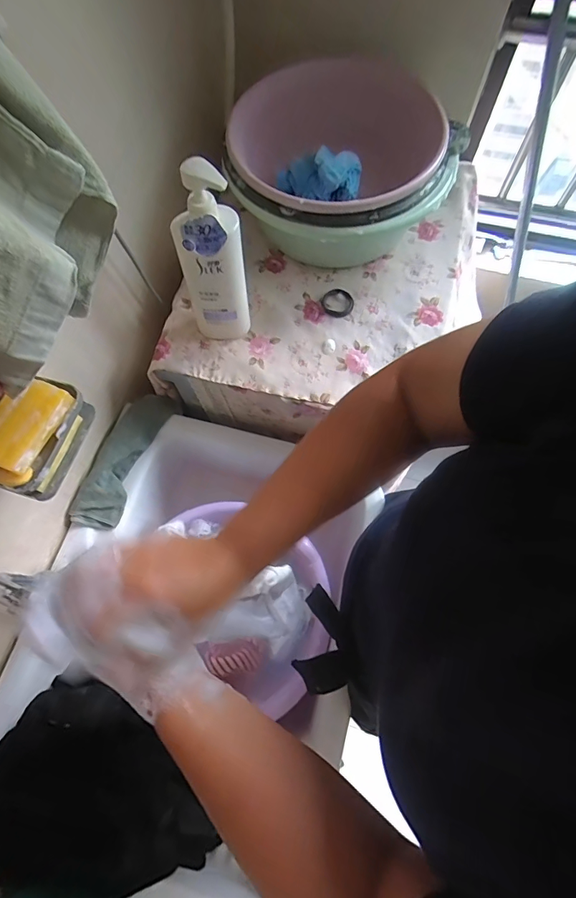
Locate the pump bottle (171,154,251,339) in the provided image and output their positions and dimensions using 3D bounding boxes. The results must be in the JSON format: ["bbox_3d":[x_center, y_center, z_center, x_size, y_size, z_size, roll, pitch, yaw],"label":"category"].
[{"bbox_3d":[-0.103,-0.252,0.564,0.084,0.269,0.050,-14,70,-6],"label":"pump bottle"}]

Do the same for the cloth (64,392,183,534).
[{"bbox_3d":[-0.286,0.010,0.711,0.080,0.044,0.265,20,72,9],"label":"cloth"}]

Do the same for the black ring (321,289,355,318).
[{"bbox_3d":[0.086,-0.256,0.710,0.058,0.004,0.057,0,69,0],"label":"black ring"}]

